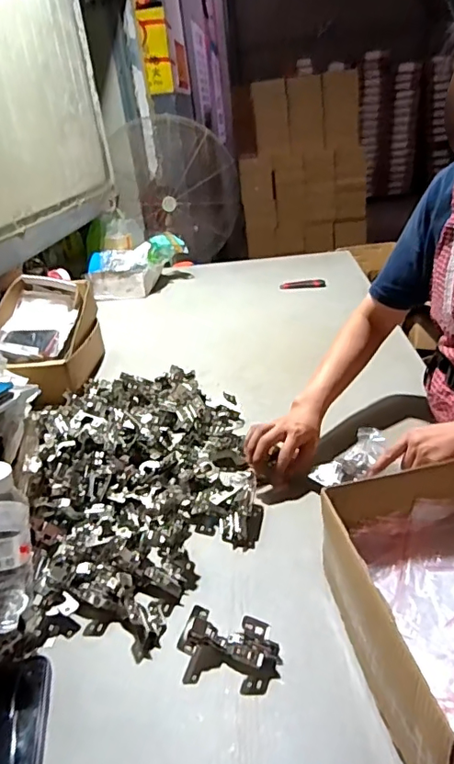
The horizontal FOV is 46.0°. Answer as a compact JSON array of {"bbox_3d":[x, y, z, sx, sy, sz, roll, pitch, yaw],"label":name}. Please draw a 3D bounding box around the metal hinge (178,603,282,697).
[{"bbox_3d":[0.004,0.298,0.600,0.109,0.036,0.073,1,28,17],"label":"metal hinge"}]

